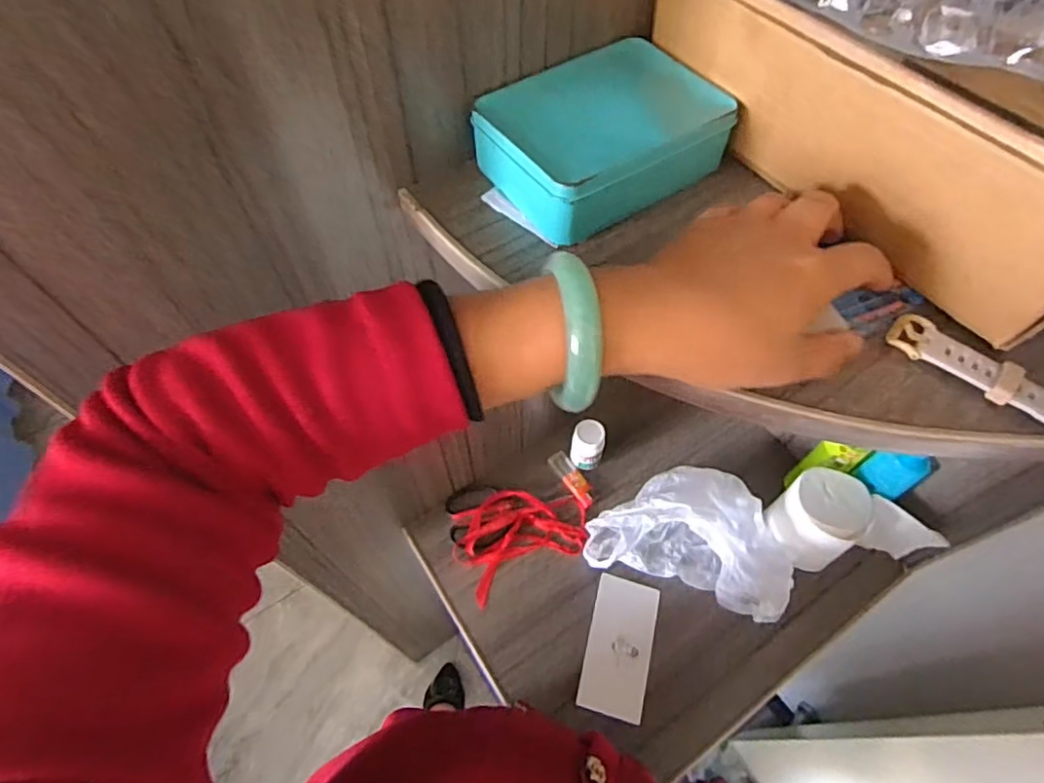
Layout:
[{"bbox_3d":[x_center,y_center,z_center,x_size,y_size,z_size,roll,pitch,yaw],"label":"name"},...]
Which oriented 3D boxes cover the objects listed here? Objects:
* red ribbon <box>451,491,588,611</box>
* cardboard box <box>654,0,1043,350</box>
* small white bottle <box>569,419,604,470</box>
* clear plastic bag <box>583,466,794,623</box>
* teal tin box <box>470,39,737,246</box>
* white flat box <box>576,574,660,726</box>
[{"bbox_3d":[-0.001,0.167,0.705,0.158,0.025,0.105,-25,62,-14],"label":"red ribbon"},{"bbox_3d":[0.219,-0.164,0.319,0.180,0.092,0.269,-33,64,-18],"label":"cardboard box"},{"bbox_3d":[0.080,0.066,0.724,0.039,0.077,0.032,10,60,7],"label":"small white bottle"},{"bbox_3d":[0.187,0.147,0.655,0.203,0.095,0.149,18,61,11],"label":"clear plastic bag"},{"bbox_3d":[0.041,-0.142,0.335,0.121,0.040,0.096,-30,63,-16],"label":"teal tin box"},{"bbox_3d":[0.106,0.275,0.645,0.069,0.014,0.138,12,60,8],"label":"white flat box"}]

